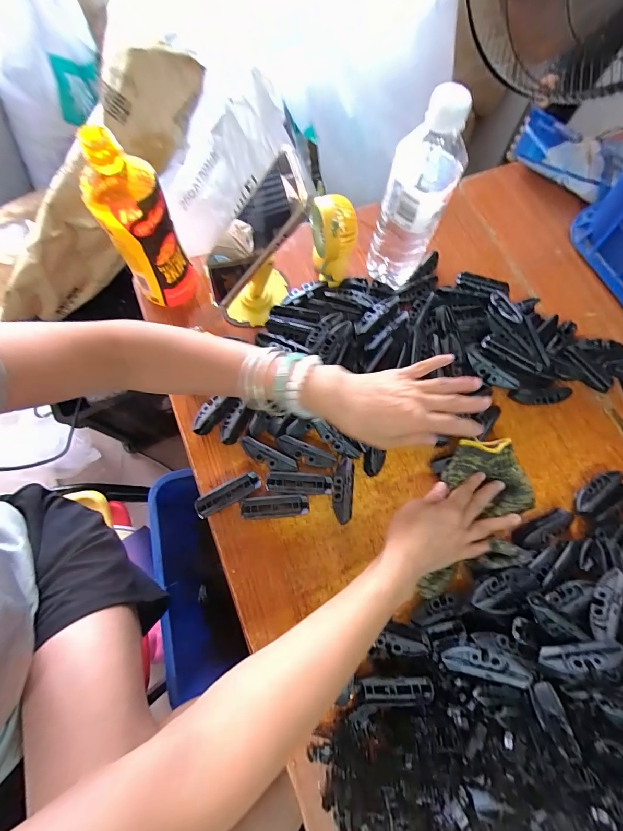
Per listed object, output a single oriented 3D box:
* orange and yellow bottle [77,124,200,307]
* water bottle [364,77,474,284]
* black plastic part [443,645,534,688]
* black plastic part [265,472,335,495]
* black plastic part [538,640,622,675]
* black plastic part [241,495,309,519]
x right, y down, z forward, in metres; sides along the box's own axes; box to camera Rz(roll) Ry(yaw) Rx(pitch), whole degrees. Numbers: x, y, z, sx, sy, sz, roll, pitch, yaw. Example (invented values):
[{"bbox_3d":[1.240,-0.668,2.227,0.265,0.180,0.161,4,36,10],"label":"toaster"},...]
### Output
[{"bbox_3d":[-0.182,-0.198,0.376,0.066,0.175,0.065,-33,78,-11],"label":"orange and yellow bottle"},{"bbox_3d":[0.111,-0.230,0.396,0.069,0.217,0.069,20,74,3],"label":"water bottle"},{"bbox_3d":[0.154,0.221,0.313,0.068,0.009,0.021,3,72,21],"label":"black plastic part"},{"bbox_3d":[-0.013,0.076,0.391,0.071,0.011,0.021,5,74,-1],"label":"black plastic part"},{"bbox_3d":[0.234,0.209,0.305,0.070,0.012,0.021,-11,47,2],"label":"black plastic part"},{"bbox_3d":[-0.039,0.100,0.385,0.071,0.019,0.022,-3,74,-3],"label":"black plastic part"}]

